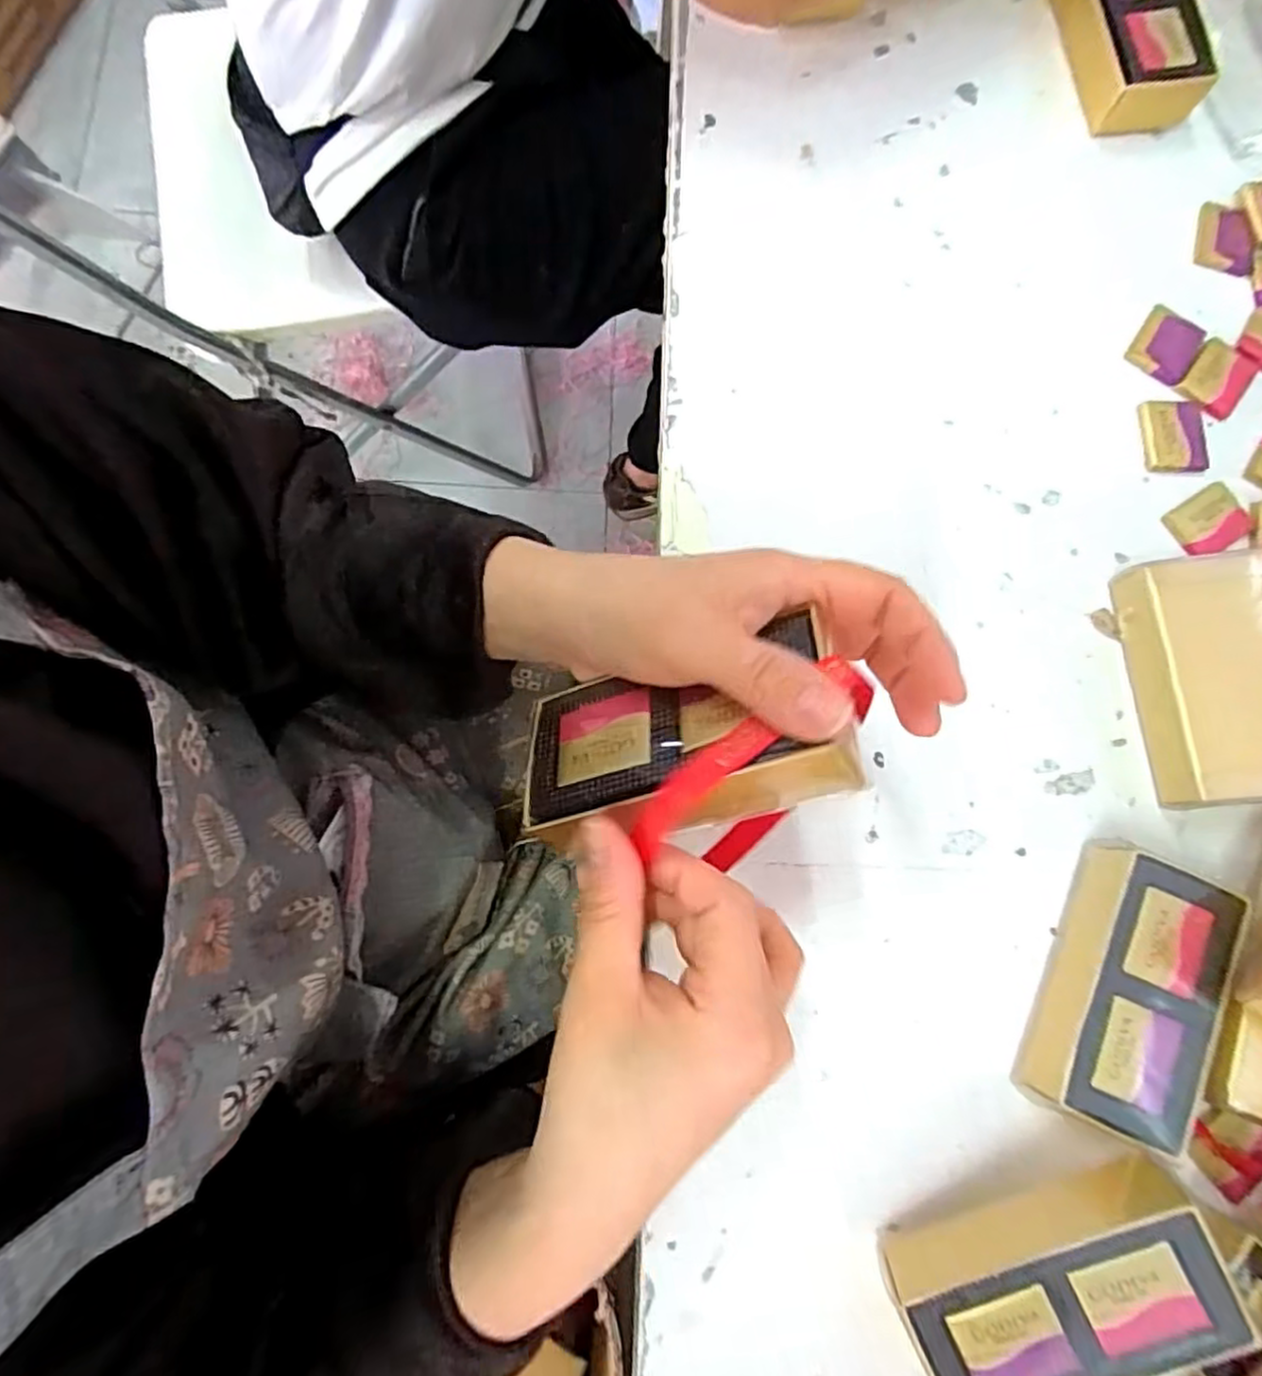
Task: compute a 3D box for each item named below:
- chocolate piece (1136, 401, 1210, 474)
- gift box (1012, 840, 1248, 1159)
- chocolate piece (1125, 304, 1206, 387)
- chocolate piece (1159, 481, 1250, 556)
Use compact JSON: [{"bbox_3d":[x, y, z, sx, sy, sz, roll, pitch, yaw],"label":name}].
[{"bbox_3d":[0.294,-0.136,0.381,0.036,0.004,0.040,-1,80,-4],"label":"chocolate piece"},{"bbox_3d":[0.220,0.133,0.309,0.059,0.030,0.113,25,79,1],"label":"gift box"},{"bbox_3d":[0.297,-0.190,0.391,0.034,0.007,0.044,34,79,2],"label":"chocolate piece"},{"bbox_3d":[0.306,-0.088,0.373,0.043,0.004,0.031,-31,83,-9],"label":"chocolate piece"}]

